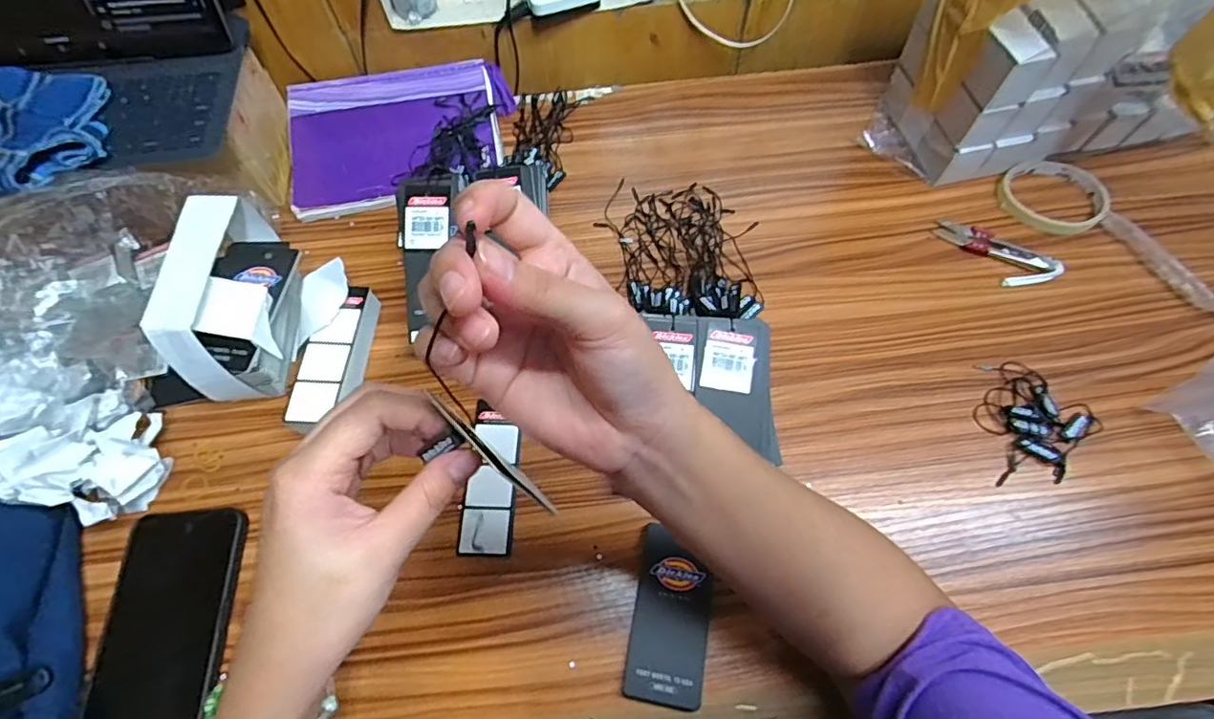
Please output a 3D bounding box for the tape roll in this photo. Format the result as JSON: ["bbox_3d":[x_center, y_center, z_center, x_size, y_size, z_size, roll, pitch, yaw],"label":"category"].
[{"bbox_3d":[0.411,-0.153,0.512,0.083,0.016,0.083,0,64,1],"label":"tape roll"}]

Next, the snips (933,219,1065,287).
[{"bbox_3d":[0.344,-0.097,0.494,0.100,0.011,0.039,41,71,18],"label":"snips"}]

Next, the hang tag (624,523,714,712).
[{"bbox_3d":[0.044,0.171,0.373,0.050,0.008,0.105,8,67,6],"label":"hang tag"}]

